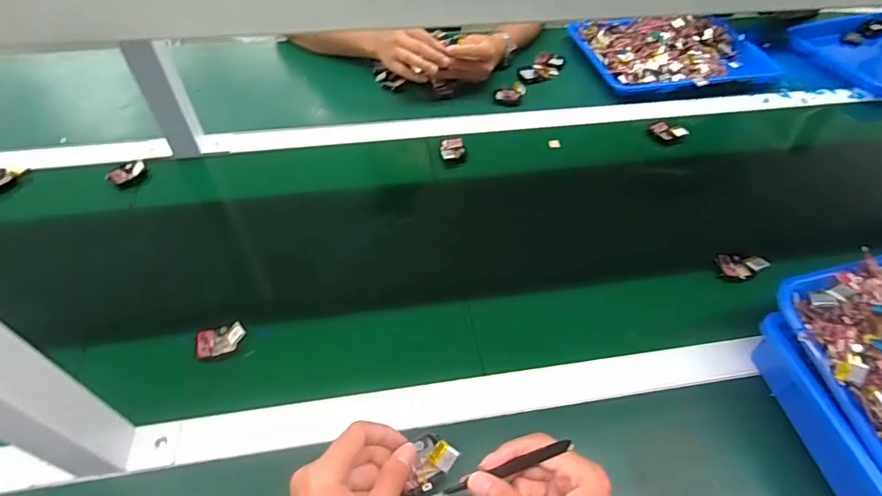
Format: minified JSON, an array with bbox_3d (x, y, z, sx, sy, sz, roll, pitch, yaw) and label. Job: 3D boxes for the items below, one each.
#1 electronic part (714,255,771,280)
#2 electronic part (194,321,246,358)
[{"bbox_3d":[0.369,0.018,0.586,0.053,0.018,0.037,-9,50,-11],"label":"electronic part"},{"bbox_3d":[-0.231,0.096,0.501,0.050,0.019,0.033,-8,50,-10],"label":"electronic part"}]

